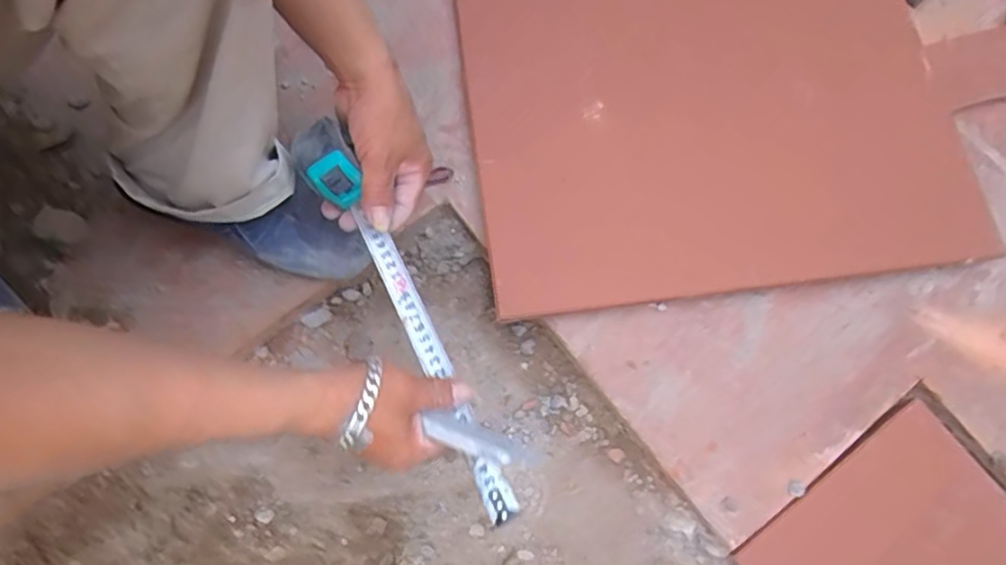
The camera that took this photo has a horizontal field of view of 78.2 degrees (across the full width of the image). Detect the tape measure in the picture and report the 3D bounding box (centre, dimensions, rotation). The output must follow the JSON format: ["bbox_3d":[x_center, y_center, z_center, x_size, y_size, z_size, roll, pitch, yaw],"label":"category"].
[{"bbox_3d":[-0.070,0.035,0.475,0.037,0.053,0.315,-27,78,-9],"label":"tape measure"}]

